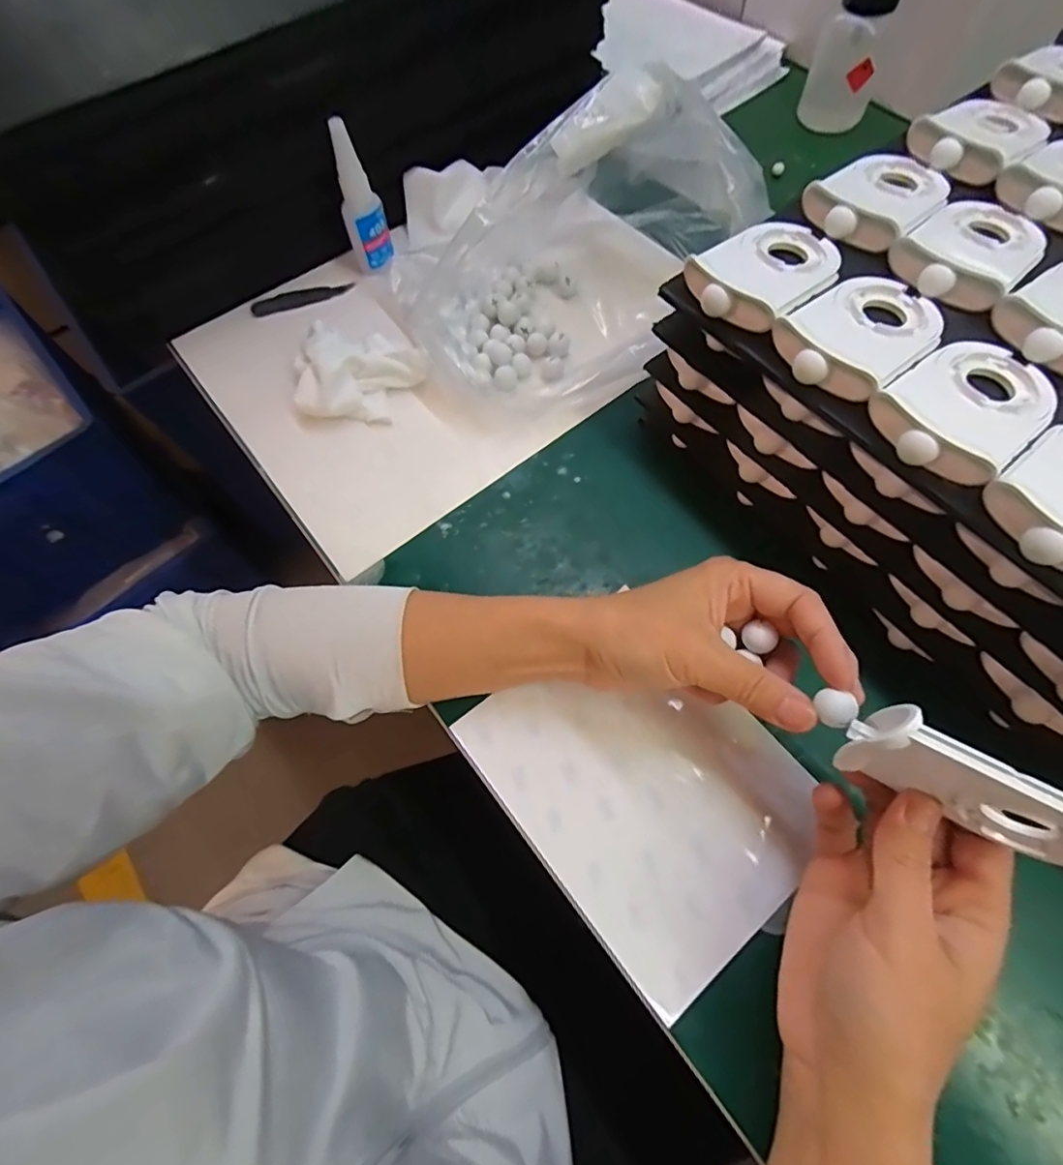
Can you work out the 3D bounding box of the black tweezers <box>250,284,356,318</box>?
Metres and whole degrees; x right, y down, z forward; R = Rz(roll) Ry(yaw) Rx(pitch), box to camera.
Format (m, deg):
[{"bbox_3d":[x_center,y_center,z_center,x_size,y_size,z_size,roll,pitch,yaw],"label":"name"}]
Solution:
[{"bbox_3d":[-0.186,-0.232,0.447,0.081,0.011,0.011,-22,66,-7],"label":"black tweezers"}]

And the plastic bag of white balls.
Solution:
[{"bbox_3d":[0.043,-0.251,0.389,0.154,0.129,0.270,41,74,19],"label":"plastic bag of white balls"}]

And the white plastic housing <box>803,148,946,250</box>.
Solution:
[{"bbox_3d":[0.199,-0.222,0.308,0.058,0.015,0.093,41,74,19],"label":"white plastic housing"}]

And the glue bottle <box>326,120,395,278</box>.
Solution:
[{"bbox_3d":[-0.131,-0.289,0.419,0.031,0.098,0.024,-16,66,-4],"label":"glue bottle"}]

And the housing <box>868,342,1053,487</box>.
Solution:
[{"bbox_3d":[0.196,-0.080,0.246,0.087,0.012,0.057,-37,69,-13],"label":"housing"}]

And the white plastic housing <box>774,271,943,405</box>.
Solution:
[{"bbox_3d":[0.164,-0.125,0.269,0.092,0.012,0.058,-38,69,-13],"label":"white plastic housing"}]

